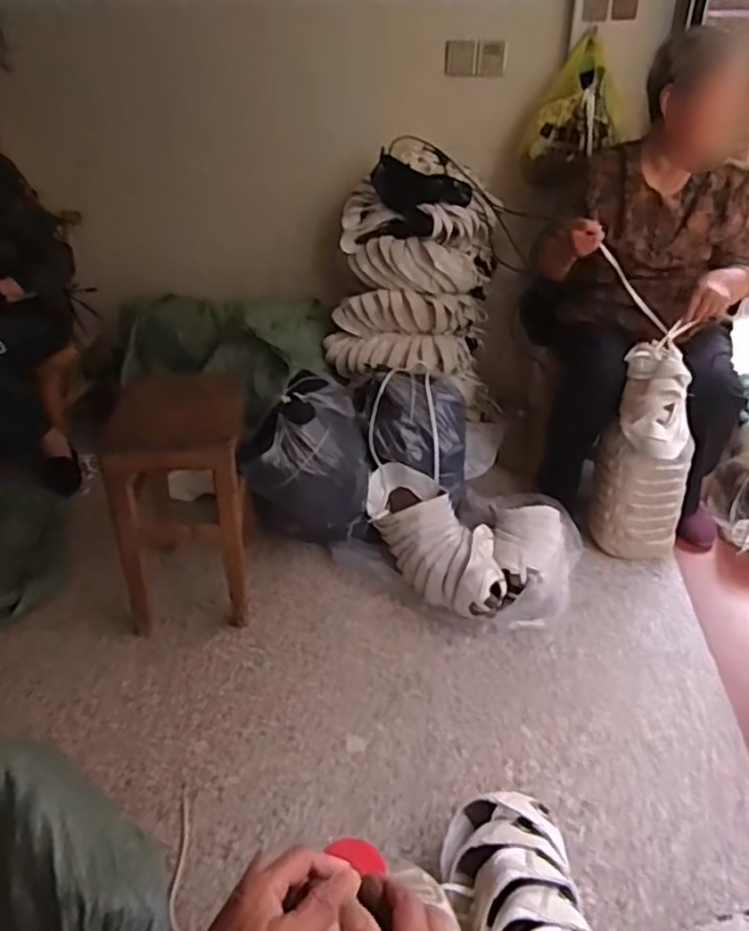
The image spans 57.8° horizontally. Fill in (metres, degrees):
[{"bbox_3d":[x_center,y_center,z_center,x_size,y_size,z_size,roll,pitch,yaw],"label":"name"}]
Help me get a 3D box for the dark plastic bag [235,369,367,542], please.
[{"bbox_3d":[-0.154,-0.005,1.565,0.277,0.321,0.299,-1,28,-3],"label":"dark plastic bag"}]

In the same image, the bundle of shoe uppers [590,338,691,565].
[{"bbox_3d":[0.595,-0.005,1.493,0.201,0.461,0.150,11,30,19],"label":"bundle of shoe uppers"}]

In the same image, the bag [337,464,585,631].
[{"bbox_3d":[0.238,0.152,1.518,0.423,0.156,0.479,-24,37,-37],"label":"bag"}]

